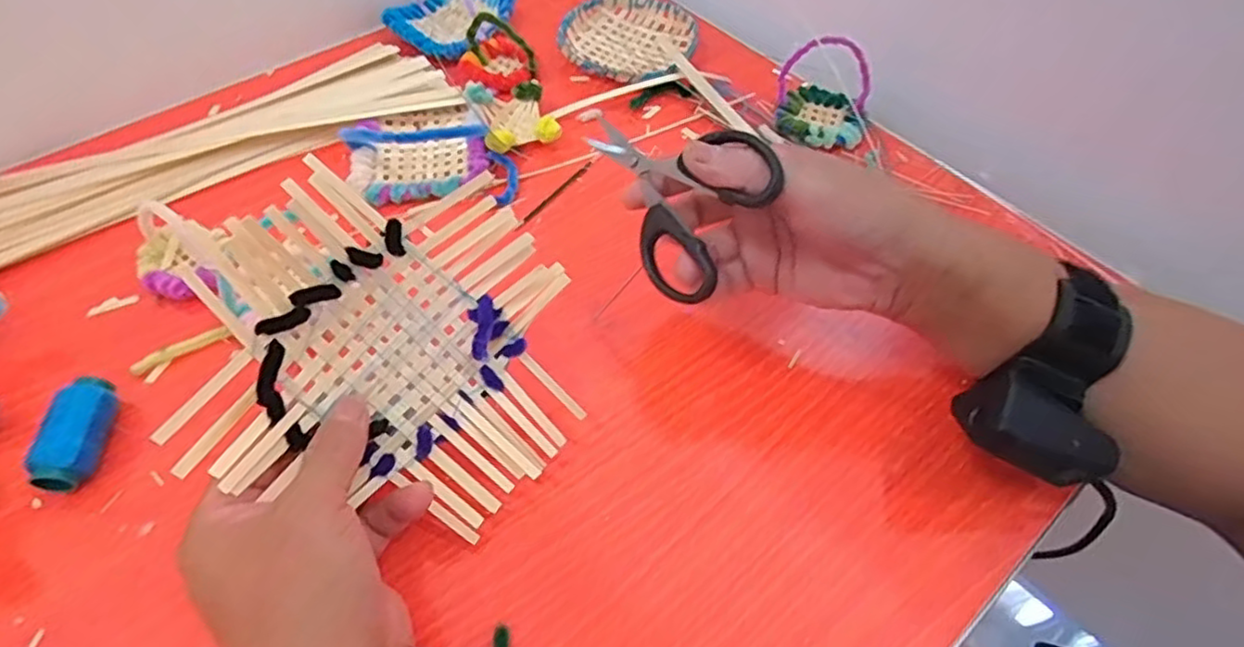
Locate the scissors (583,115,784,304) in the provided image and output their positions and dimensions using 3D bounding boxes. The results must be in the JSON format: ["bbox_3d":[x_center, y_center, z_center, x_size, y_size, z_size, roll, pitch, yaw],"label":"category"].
[{"bbox_3d":[0.018,-0.066,0.316,0.101,0.079,0.007,42,25,29],"label":"scissors"}]

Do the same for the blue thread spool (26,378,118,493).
[{"bbox_3d":[-0.268,0.056,0.328,0.023,0.024,0.057,-2,55,-4],"label":"blue thread spool"}]

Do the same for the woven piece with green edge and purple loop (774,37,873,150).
[{"bbox_3d":[0.149,-0.171,0.478,0.066,0.057,0.064,10,55,5],"label":"woven piece with green edge and purple loop"}]

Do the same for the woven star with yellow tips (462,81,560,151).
[{"bbox_3d":[-0.078,-0.149,0.475,0.053,0.026,0.069,-19,58,-15],"label":"woven star with yellow tips"}]

